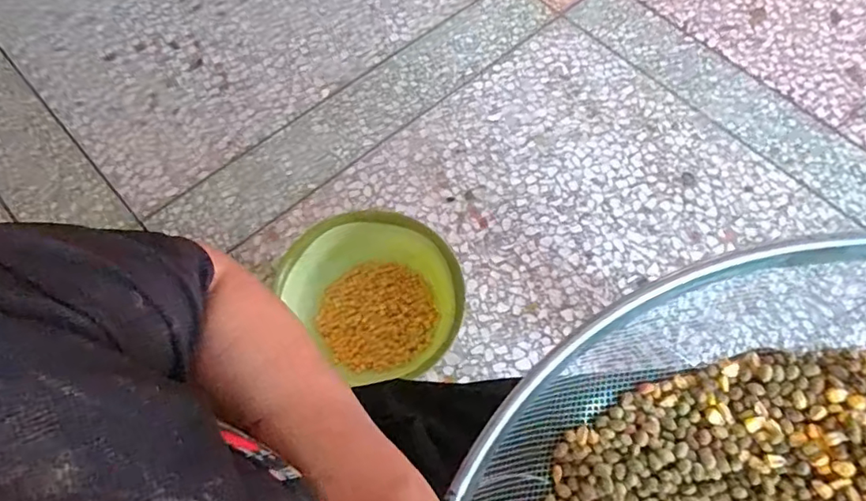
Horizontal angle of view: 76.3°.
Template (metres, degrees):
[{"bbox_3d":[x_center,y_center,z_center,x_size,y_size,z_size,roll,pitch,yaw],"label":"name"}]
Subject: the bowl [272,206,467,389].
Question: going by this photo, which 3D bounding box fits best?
[{"bbox_3d":[-0.078,0.062,0.815,0.228,0.100,0.240,0,64,0],"label":"bowl"}]

